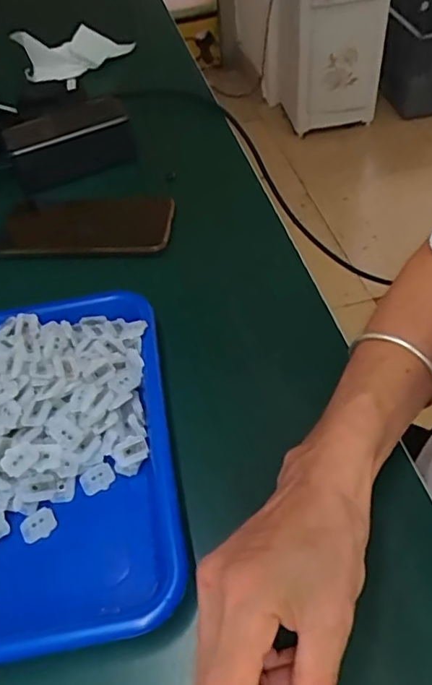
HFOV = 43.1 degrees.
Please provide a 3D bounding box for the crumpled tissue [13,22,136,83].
[{"bbox_3d":[-0.185,-0.396,0.740,0.157,0.054,0.040,-17,51,-7],"label":"crumpled tissue"}]

